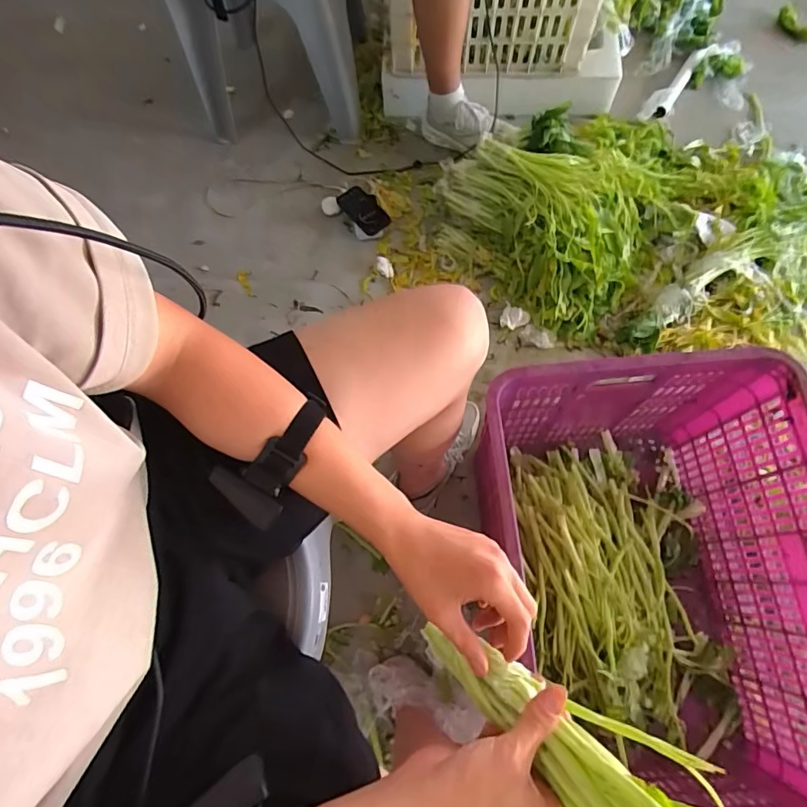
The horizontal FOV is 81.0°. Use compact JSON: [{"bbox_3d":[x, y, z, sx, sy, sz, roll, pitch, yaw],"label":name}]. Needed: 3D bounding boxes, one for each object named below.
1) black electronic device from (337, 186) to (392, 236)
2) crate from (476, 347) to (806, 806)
[{"bbox_3d":[-0.097,-0.487,1.193,0.081,0.028,0.139,-43,77,-11],"label":"black electronic device"},{"bbox_3d":[0.347,0.273,0.708,0.414,0.395,0.605,-3,71,0],"label":"crate"}]

